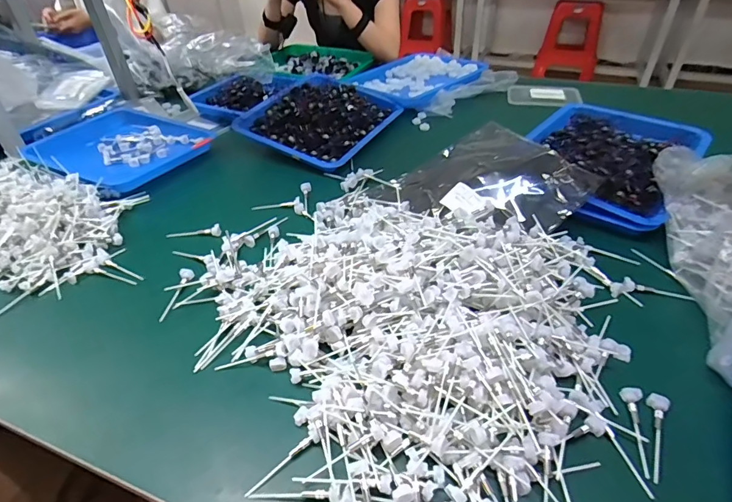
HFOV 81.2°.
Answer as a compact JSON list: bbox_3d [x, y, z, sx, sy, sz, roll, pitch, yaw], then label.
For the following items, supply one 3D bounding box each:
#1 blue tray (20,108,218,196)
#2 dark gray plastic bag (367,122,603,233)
[{"bbox_3d":[-0.543,-0.241,0.924,0.350,0.033,0.292,25,48,28],"label":"blue tray"},{"bbox_3d":[0.190,-0.113,0.713,0.256,0.068,0.286,-24,45,-23],"label":"dark gray plastic bag"}]

